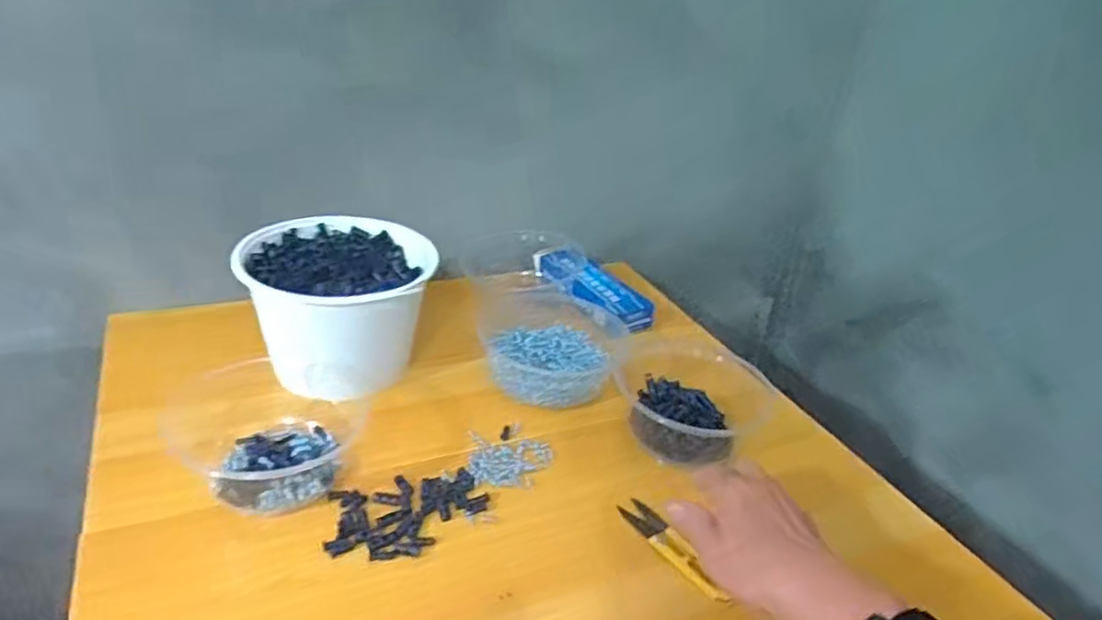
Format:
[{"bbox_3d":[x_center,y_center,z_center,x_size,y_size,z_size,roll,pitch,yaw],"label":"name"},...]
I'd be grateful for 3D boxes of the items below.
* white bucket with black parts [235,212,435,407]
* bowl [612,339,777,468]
[{"bbox_3d":[-0.195,-0.005,0.636,0.162,0.114,0.140,-3,30,-19],"label":"white bucket with black parts"},{"bbox_3d":[0.134,0.075,0.629,0.129,0.052,0.141,3,28,-10],"label":"bowl"}]

